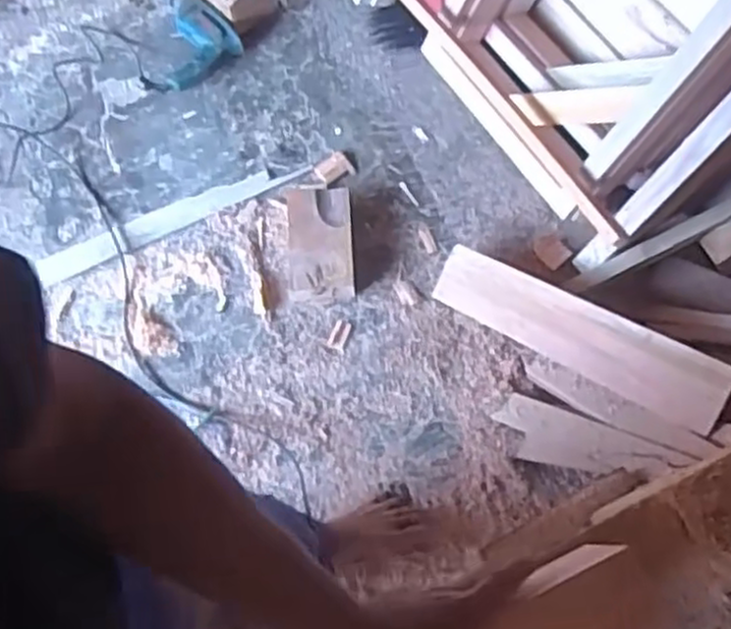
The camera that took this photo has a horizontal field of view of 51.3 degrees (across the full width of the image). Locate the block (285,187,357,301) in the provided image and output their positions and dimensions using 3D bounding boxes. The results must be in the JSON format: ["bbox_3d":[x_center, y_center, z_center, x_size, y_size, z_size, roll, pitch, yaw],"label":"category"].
[{"bbox_3d":[-0.086,-0.134,1.453,0.122,0.062,0.222,-3,68,0],"label":"block"}]

